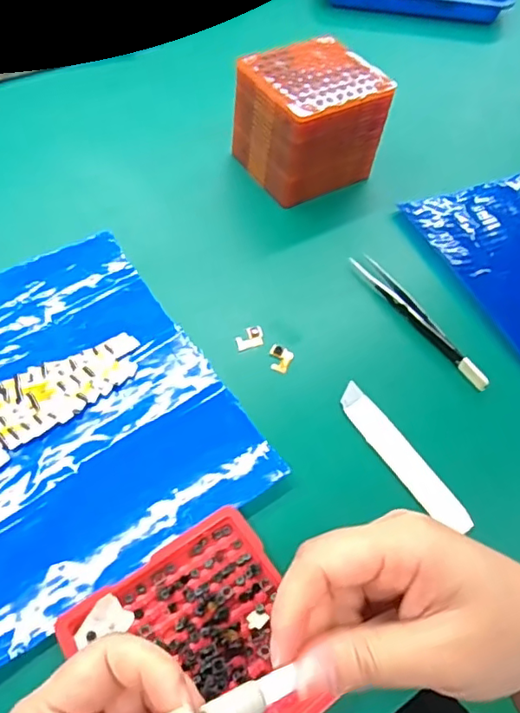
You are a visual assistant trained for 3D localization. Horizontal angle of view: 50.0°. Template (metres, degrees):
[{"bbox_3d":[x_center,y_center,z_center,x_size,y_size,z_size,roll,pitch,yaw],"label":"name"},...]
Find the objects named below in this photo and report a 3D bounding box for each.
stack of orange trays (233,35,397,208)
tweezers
[{"bbox_3d":[0.039,-0.184,0.438,0.094,0.079,0.086,-27,62,-20],"label":"stack of orange trays"},{"bbox_3d":[0.105,-0.028,0.374,0.018,0.008,0.127,-24,61,-18],"label":"tweezers"}]

